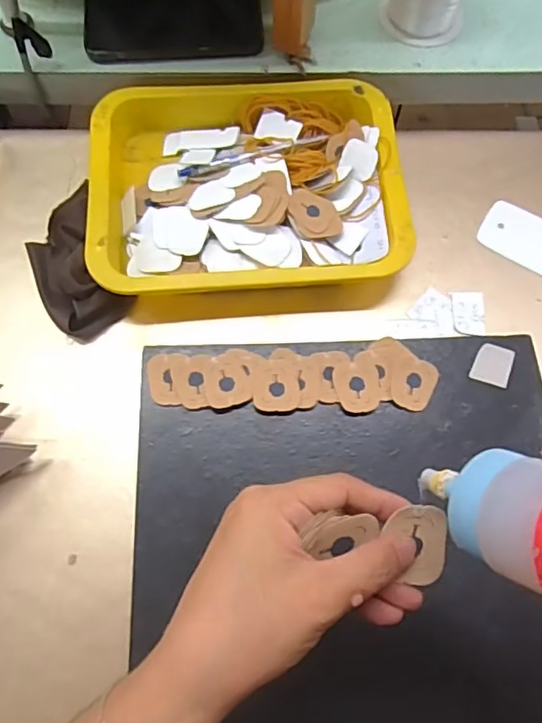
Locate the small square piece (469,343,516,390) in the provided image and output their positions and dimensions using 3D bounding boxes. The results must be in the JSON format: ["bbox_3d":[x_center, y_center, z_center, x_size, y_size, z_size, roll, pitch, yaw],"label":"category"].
[{"bbox_3d":[0.169,0.002,0.420,0.028,0.004,0.033,20,73,6],"label":"small square piece"}]

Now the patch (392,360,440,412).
[{"bbox_3d":[0.107,0.017,0.413,0.029,0.006,0.039,27,74,8],"label":"patch"}]

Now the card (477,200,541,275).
[{"bbox_3d":[0.236,-0.101,0.485,0.104,0.004,0.053,30,73,9],"label":"card"}]

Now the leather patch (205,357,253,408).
[{"bbox_3d":[-0.032,0.014,0.408,0.034,0.004,0.038,-14,78,-8],"label":"leather patch"}]

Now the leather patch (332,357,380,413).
[{"bbox_3d":[0.064,0.018,0.410,0.032,0.004,0.040,-5,73,-2],"label":"leather patch"}]

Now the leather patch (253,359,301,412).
[{"bbox_3d":[0.004,0.017,0.411,0.035,0.004,0.039,-2,73,-1],"label":"leather patch"}]

